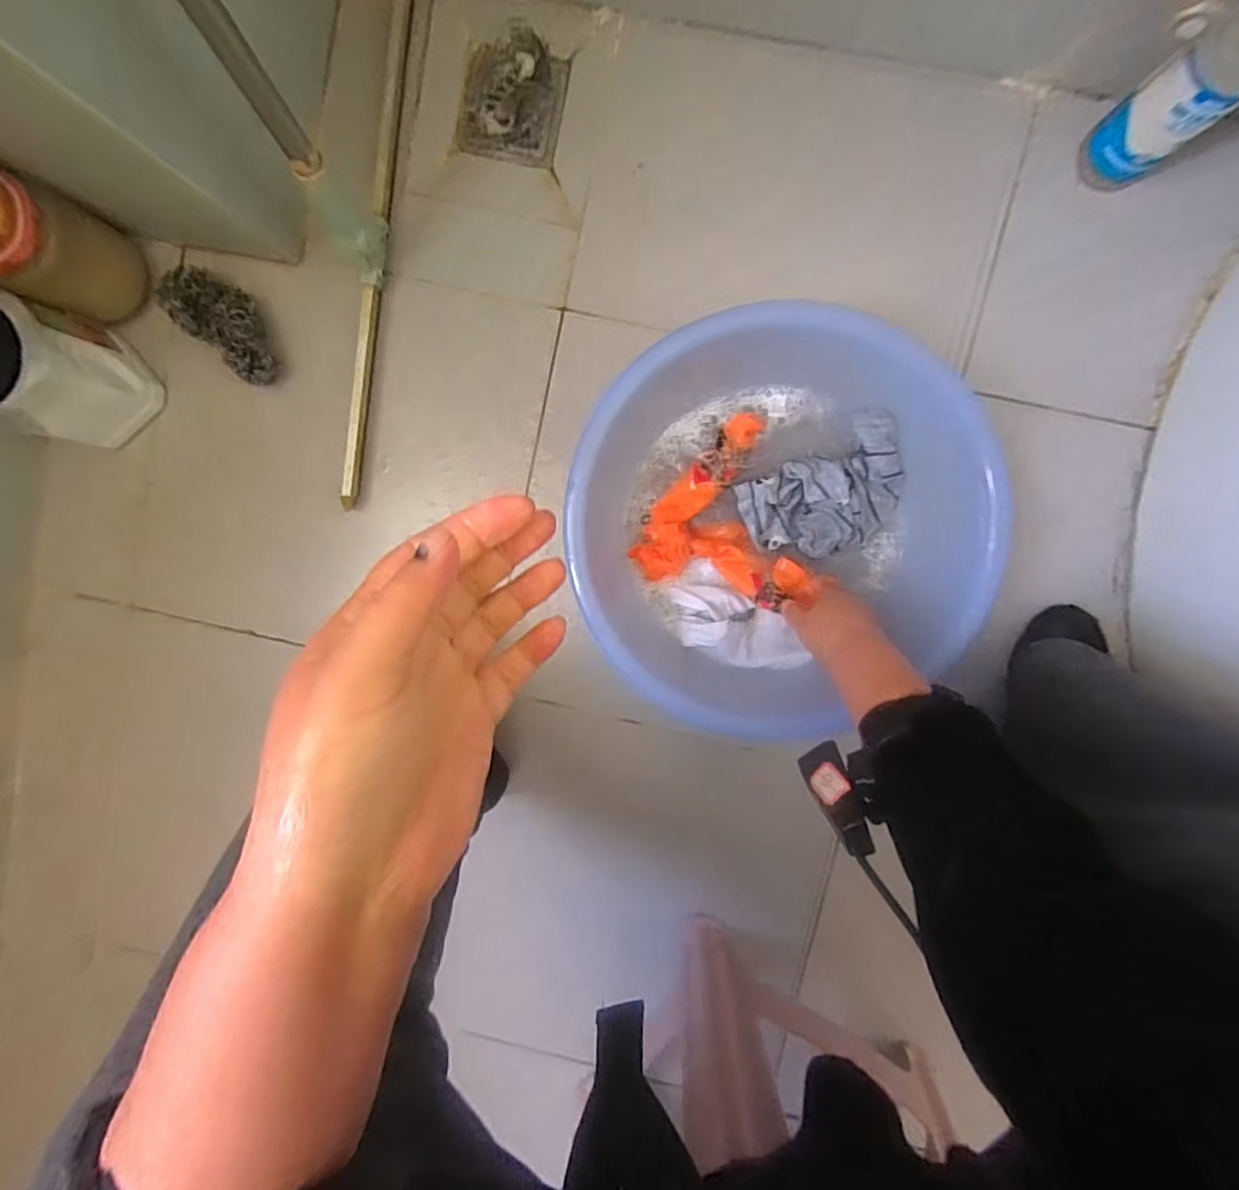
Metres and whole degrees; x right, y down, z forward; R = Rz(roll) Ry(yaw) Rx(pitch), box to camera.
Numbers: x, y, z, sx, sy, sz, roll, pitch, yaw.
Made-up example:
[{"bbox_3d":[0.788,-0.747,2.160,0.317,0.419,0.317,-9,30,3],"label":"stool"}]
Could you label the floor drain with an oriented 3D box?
[{"bbox_3d":[-0.105,-0.495,0.617,0.099,0.006,0.118,11,96,2],"label":"floor drain"}]

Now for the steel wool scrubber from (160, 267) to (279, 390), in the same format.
[{"bbox_3d":[-0.390,-0.271,0.619,0.126,0.045,0.065,41,97,-1],"label":"steel wool scrubber"}]

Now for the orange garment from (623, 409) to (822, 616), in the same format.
[{"bbox_3d":[0.120,-0.065,0.608,0.152,0.026,0.180,39,95,-2],"label":"orange garment"}]

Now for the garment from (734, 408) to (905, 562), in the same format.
[{"bbox_3d":[0.197,-0.094,0.593,0.152,0.041,0.108,-24,94,5],"label":"garment"}]

